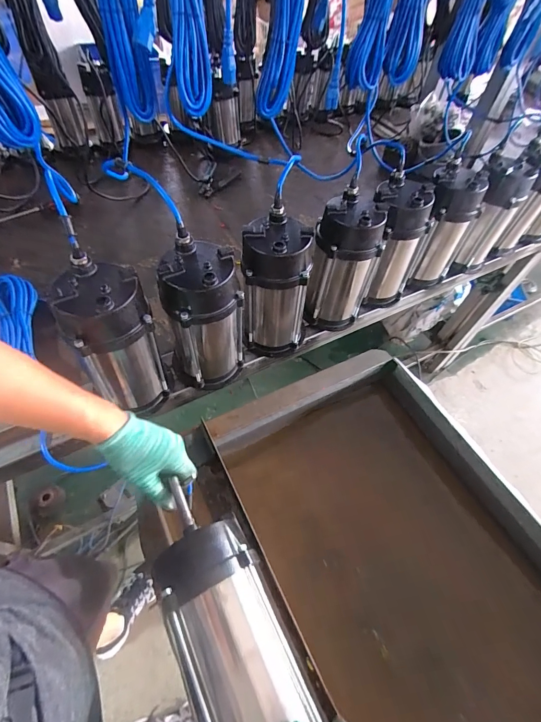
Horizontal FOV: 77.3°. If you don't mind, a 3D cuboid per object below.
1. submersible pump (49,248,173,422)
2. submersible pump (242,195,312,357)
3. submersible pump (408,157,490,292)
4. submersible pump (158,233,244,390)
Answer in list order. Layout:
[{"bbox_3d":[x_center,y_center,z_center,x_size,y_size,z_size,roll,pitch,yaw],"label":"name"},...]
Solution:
[{"bbox_3d":[-0.242,-0.023,0.546,0.115,0.251,0.103,-20,58,-18],"label":"submersible pump"},{"bbox_3d":[0.010,-0.133,0.651,0.126,0.255,0.108,-4,55,-8],"label":"submersible pump"},{"bbox_3d":[0.393,-0.303,0.792,0.121,0.254,0.087,24,56,12],"label":"submersible pump"},{"bbox_3d":[-0.115,-0.062,0.602,0.127,0.272,0.110,-3,55,-7],"label":"submersible pump"}]

